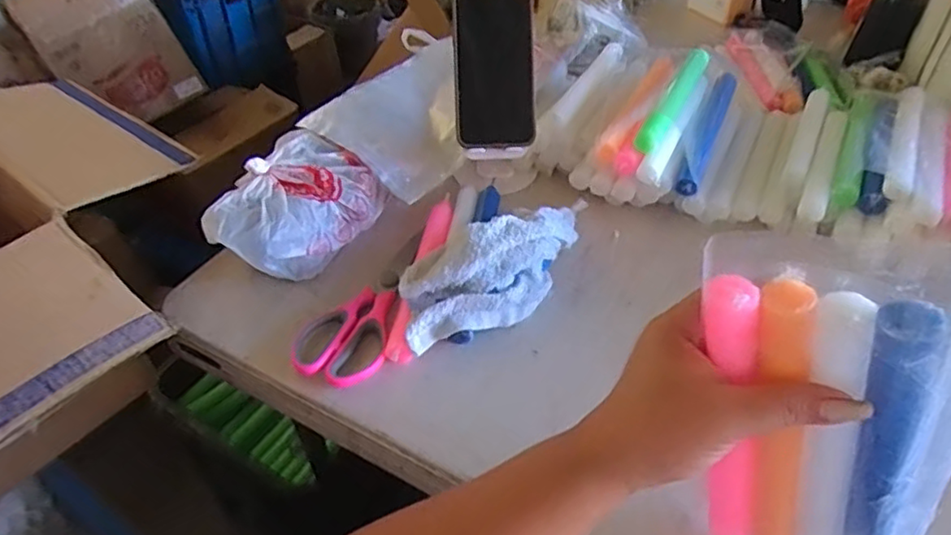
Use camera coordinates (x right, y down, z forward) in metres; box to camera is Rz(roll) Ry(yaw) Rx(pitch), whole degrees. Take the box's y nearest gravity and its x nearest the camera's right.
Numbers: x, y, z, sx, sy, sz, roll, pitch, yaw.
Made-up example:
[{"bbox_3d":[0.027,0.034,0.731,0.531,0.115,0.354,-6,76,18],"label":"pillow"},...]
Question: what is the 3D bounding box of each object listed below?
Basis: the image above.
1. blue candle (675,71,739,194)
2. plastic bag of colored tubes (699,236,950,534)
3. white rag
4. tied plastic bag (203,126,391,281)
[{"bbox_3d":[0.243,-0.146,0.640,0.021,0.024,0.214,17,47,20],"label":"blue candle"},{"bbox_3d":[0.167,0.087,0.306,0.106,0.219,0.030,15,44,32],"label":"plastic bag of colored tubes"},{"bbox_3d":[0.024,-0.003,0.536,0.208,0.065,0.083,-25,48,-22],"label":"white rag"},{"bbox_3d":[-0.173,-0.051,0.583,0.104,0.079,0.153,26,50,27],"label":"tied plastic bag"}]

